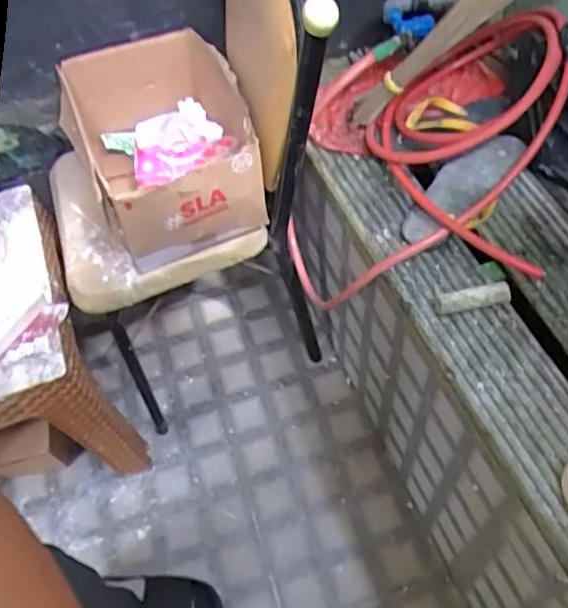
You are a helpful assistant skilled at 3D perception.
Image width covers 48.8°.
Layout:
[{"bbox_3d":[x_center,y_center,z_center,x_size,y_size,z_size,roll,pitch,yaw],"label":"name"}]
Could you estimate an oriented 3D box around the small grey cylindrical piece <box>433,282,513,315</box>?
[{"bbox_3d":[0.275,-0.007,0.912,0.113,0.030,0.031,-7,57,-1],"label":"small grey cylindrical piece"}]

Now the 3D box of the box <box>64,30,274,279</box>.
[{"bbox_3d":[-0.199,-0.270,1.054,0.283,0.182,0.365,-23,59,-11],"label":"box"}]

